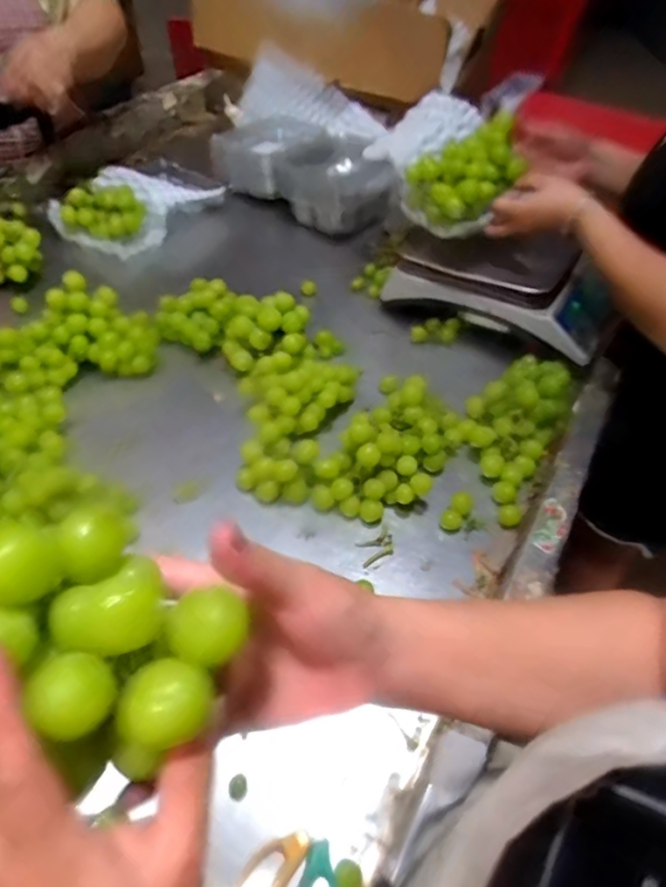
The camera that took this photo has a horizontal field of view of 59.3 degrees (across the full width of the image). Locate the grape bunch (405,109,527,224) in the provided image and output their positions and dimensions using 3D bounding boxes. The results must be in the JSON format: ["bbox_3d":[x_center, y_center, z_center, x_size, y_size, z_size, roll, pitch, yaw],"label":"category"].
[{"bbox_3d":[0.190,-0.368,0.788,0.103,0.087,0.165,37,56,25],"label":"grape bunch"}]

